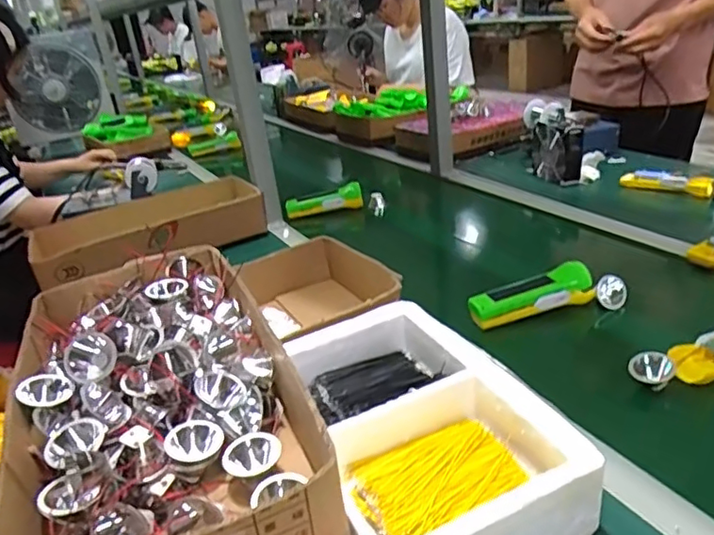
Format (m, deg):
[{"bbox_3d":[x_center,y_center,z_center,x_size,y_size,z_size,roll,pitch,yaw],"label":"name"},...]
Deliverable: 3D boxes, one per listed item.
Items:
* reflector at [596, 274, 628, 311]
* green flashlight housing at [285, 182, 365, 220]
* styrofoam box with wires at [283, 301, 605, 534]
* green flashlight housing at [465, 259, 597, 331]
[{"bbox_3d":[0.352,0.034,0.808,0.038,0.046,0.019,4,28,24],"label":"reflector"},{"bbox_3d":[-0.071,-0.143,1.269,0.166,0.053,0.035,-12,26,-8],"label":"green flashlight housing"},{"bbox_3d":[-0.032,0.183,0.534,0.373,0.083,0.304,-18,27,-20],"label":"styrofoam box with wires"},{"bbox_3d":[0.239,0.035,0.799,0.172,0.048,0.043,-13,26,-10],"label":"green flashlight housing"}]

